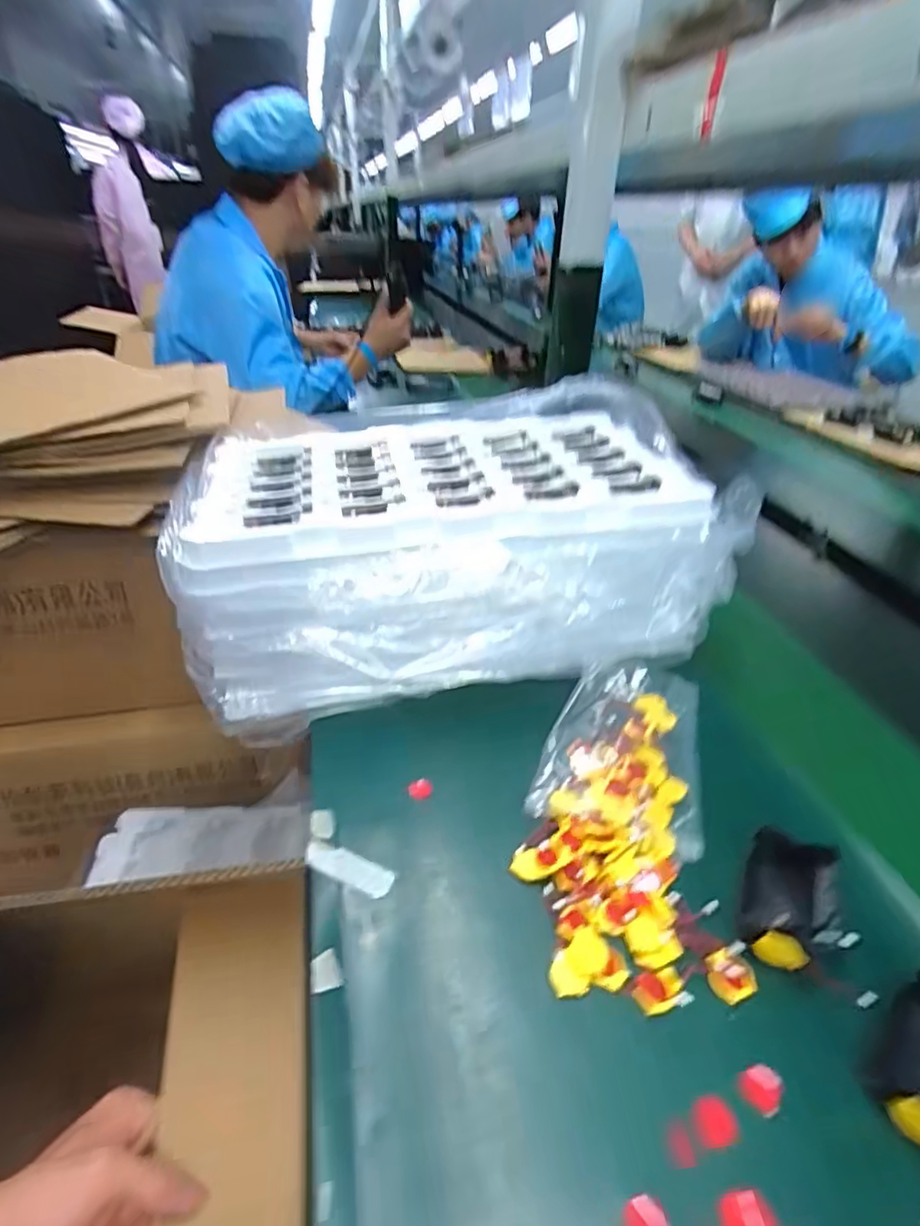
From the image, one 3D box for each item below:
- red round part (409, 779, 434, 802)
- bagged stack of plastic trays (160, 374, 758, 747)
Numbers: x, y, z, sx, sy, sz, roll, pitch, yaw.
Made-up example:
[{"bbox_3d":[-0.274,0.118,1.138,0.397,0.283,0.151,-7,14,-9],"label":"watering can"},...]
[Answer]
[{"bbox_3d":[-0.029,0.130,0.450,0.018,0.004,0.017,1,35,0],"label":"red round part"},{"bbox_3d":[-0.005,-0.070,0.597,0.485,0.163,0.303,-7,34,-13],"label":"bagged stack of plastic trays"}]

